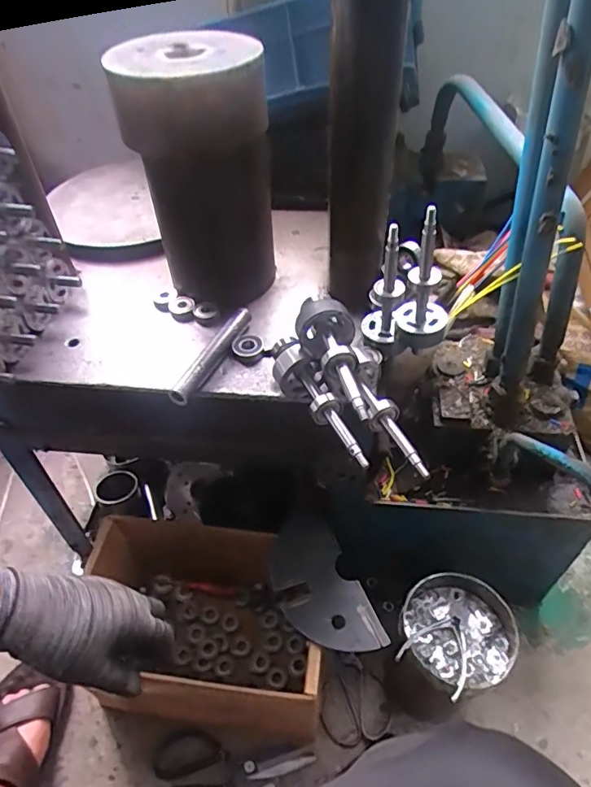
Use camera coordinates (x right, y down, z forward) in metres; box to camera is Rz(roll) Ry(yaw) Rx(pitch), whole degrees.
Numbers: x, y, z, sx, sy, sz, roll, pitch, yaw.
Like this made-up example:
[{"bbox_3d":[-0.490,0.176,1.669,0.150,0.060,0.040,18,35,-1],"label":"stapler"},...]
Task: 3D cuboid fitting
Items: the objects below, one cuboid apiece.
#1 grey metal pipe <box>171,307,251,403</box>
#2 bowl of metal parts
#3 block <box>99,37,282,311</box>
[{"bbox_3d":[-0.090,-0.042,0.557,0.021,0.023,0.139,21,51,20],"label":"grey metal pipe"},{"bbox_3d":[0.190,0.276,0.611,0.128,0.045,0.121,-1,47,1],"label":"bowl of metal parts"},{"bbox_3d":[-0.093,-0.221,0.552,0.134,0.240,0.146,-8,47,-5],"label":"block"}]

